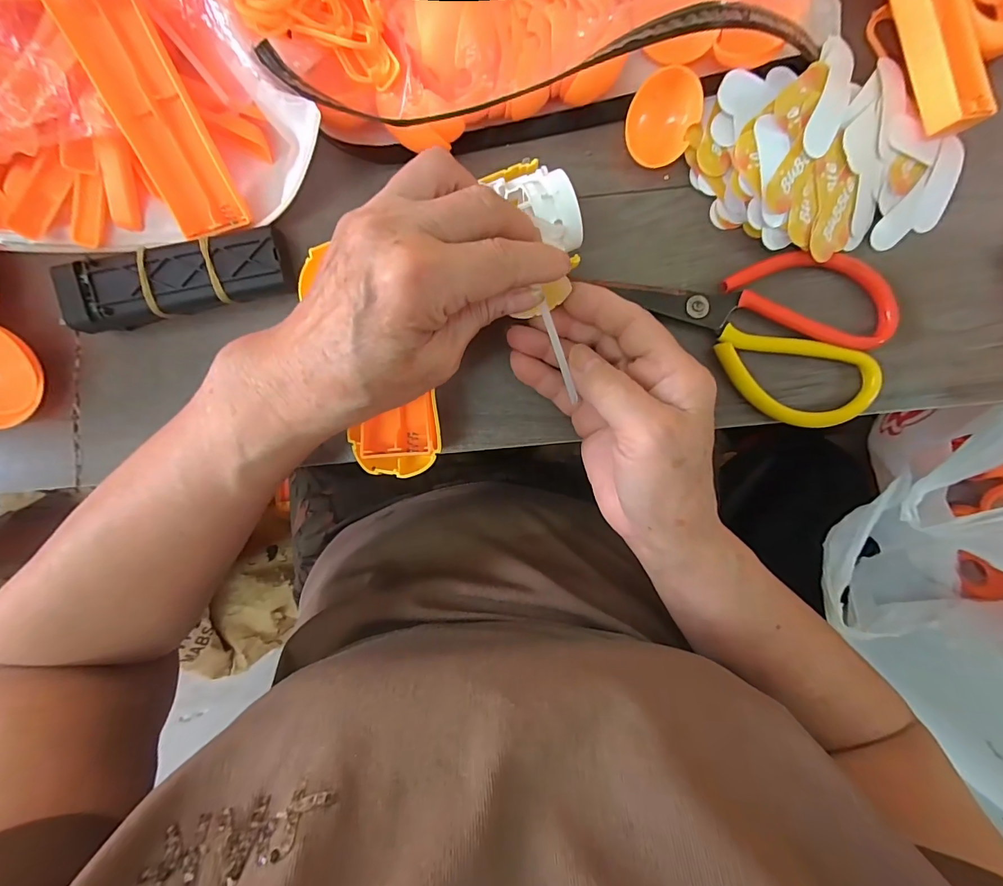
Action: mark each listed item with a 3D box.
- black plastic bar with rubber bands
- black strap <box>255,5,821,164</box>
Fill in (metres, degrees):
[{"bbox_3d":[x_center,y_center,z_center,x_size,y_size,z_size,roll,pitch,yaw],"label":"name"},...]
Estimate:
[{"bbox_3d":[-0.168,-0.085,0.226,0.107,0.019,0.032,-15,95,1],"label":"black plastic bar with rubber bands"},{"bbox_3d":[0.025,-0.166,0.199,0.250,0.047,0.027,-4,96,0],"label":"black strap"}]

